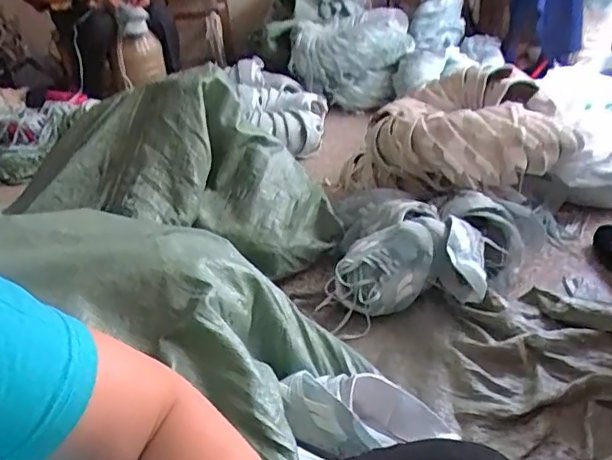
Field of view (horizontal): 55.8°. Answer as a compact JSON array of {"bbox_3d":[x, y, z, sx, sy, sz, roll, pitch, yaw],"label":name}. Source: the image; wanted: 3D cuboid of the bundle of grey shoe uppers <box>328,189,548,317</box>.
[{"bbox_3d":[0.270,0.038,1.274,0.467,0.141,0.358,7,34,19],"label":"bundle of grey shoe uppers"}]

